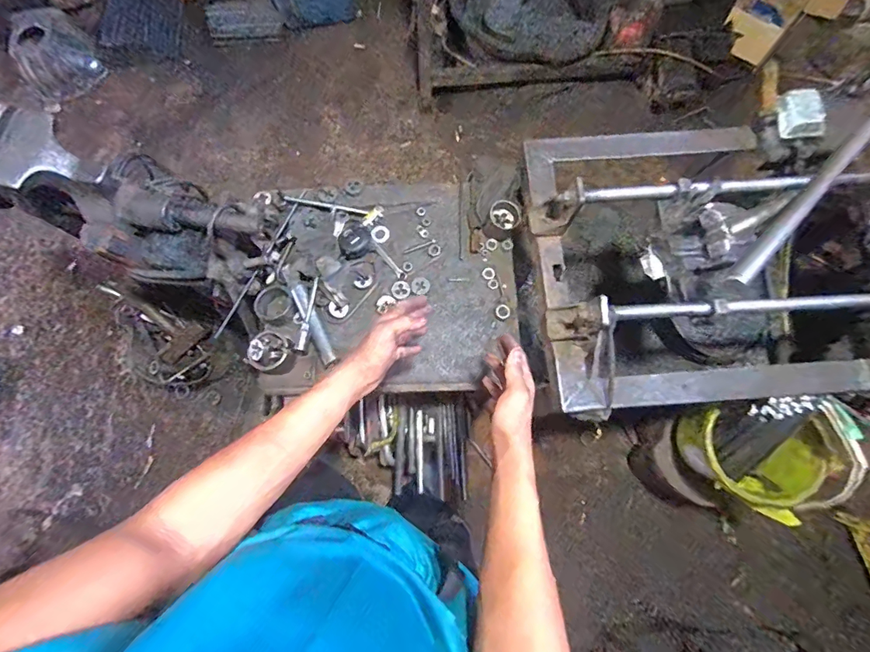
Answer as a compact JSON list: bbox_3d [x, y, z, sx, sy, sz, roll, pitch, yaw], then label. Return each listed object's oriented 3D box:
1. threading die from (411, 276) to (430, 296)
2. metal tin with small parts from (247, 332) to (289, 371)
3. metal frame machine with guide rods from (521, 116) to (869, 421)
[{"bbox_3d":[-0.028,-0.078,0.835,0.035,0.005,0.037,0,77,1],"label":"threading die"},{"bbox_3d":[-0.300,0.047,0.781,0.061,0.037,0.067,0,77,1],"label":"metal tin with small parts"},{"bbox_3d":[0.490,-0.149,0.630,0.626,0.295,0.486,-5,77,0],"label":"metal frame machine with guide rods"}]

